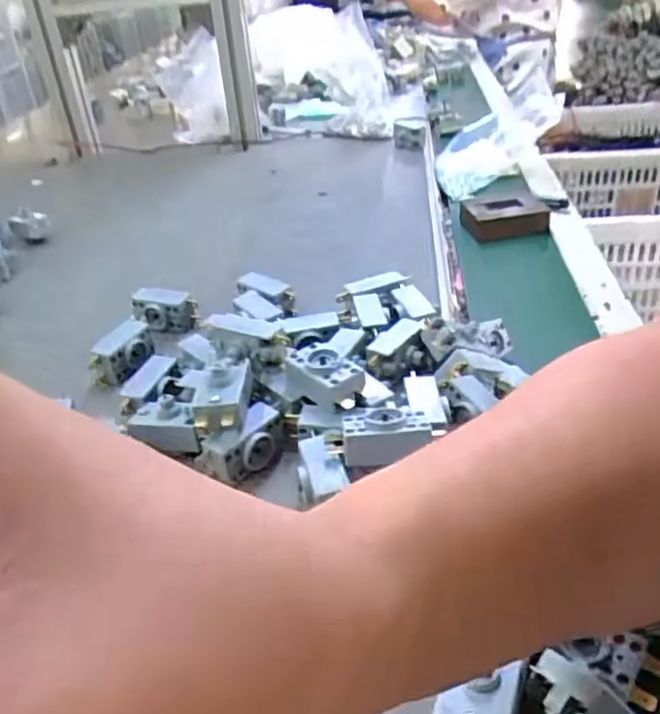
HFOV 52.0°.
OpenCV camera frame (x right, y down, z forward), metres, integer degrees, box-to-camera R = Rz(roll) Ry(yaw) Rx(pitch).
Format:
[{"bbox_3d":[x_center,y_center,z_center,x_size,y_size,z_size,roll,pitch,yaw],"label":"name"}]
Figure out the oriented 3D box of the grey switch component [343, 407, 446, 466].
[{"bbox_3d":[0.033,0.040,0.365,0.050,0.018,0.027,-6,32,-1],"label":"grey switch component"}]

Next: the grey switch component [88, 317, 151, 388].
[{"bbox_3d":[-0.151,-0.002,0.494,0.019,0.032,0.048,12,36,26],"label":"grey switch component"}]

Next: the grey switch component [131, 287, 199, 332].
[{"bbox_3d":[-0.134,-0.038,0.542,0.057,0.025,0.022,9,35,22],"label":"grey switch component"}]

